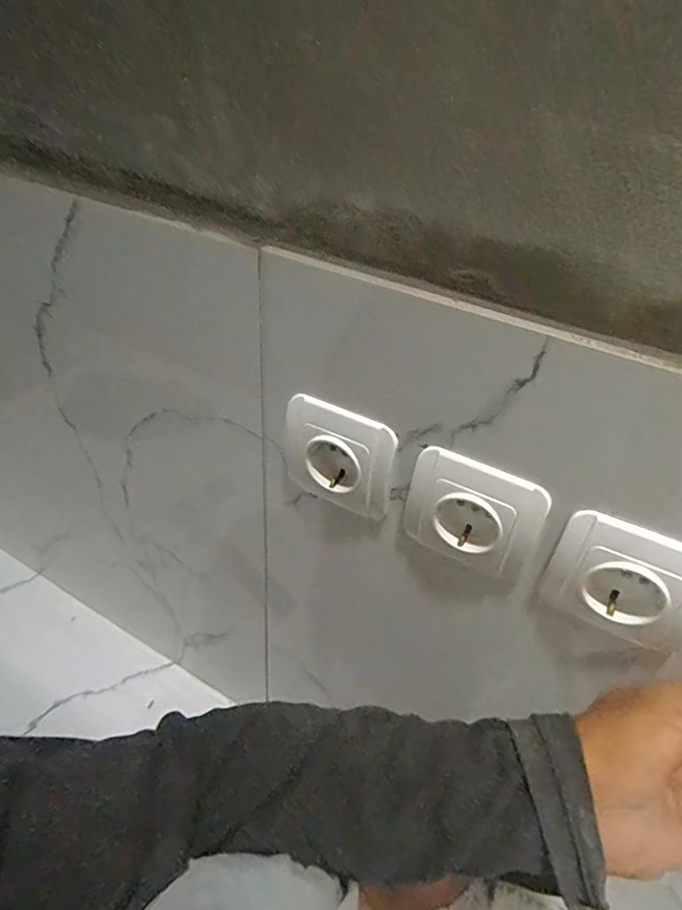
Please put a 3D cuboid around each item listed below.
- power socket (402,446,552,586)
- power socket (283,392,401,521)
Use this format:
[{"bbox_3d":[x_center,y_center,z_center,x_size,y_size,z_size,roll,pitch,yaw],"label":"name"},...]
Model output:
[{"bbox_3d":[0.080,0.035,0.329,0.077,0.074,0.020,23,42,19],"label":"power socket"},{"bbox_3d":[-0.001,0.001,0.361,0.077,0.074,0.021,21,41,18],"label":"power socket"}]

